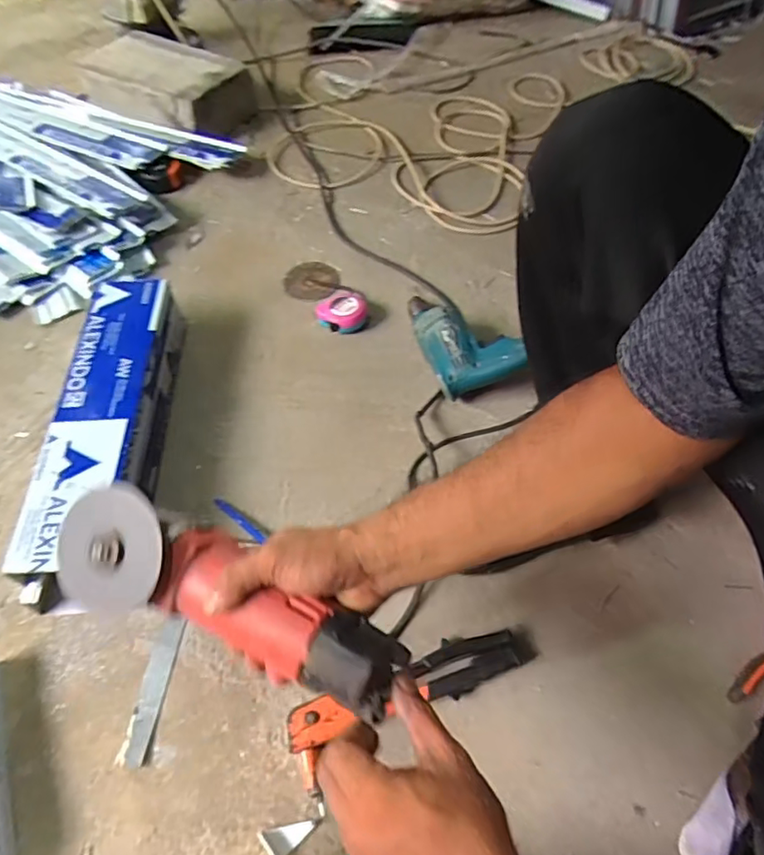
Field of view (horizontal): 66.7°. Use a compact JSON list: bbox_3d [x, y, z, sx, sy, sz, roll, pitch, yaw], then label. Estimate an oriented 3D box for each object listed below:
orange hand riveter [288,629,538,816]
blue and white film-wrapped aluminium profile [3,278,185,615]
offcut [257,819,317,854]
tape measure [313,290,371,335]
[{"bbox_3d":[0.041,0.283,0.601,0.269,0.029,0.080,-17,56,-15],"label":"orange hand riveter"},{"bbox_3d":[-0.353,-0.003,0.765,0.113,0.092,0.442,-4,55,-1],"label":"blue and white film-wrapped aluminium profile"},{"bbox_3d":[-0.088,0.387,0.543,0.053,0.004,0.026,-10,55,-5],"label":"offcut"},{"bbox_3d":[-0.064,-0.184,0.925,0.079,0.030,0.083,-16,56,-9],"label":"tape measure"}]

